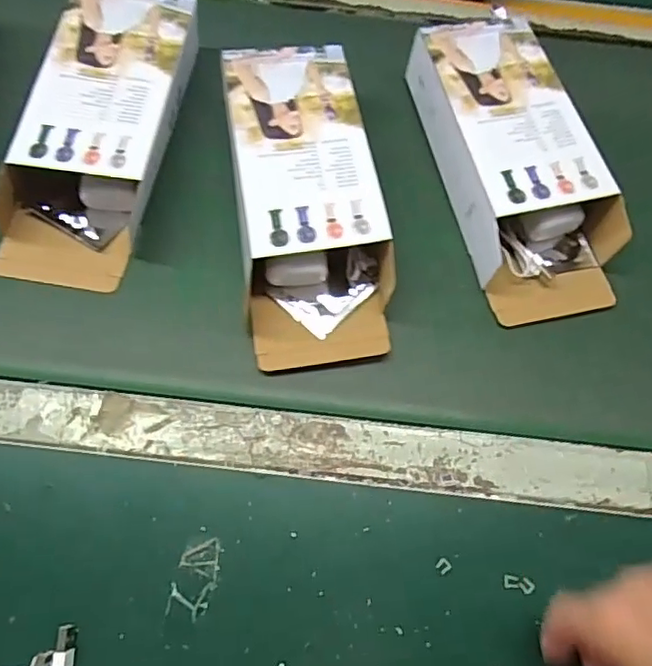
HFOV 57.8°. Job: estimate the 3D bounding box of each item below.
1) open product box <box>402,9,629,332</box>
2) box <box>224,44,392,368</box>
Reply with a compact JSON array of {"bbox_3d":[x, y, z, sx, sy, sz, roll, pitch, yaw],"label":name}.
[{"bbox_3d":[0.149,-0.139,0.466,0.102,0.052,0.251,-12,66,-8],"label":"open product box"},{"bbox_3d":[-0.015,-0.103,0.445,0.102,0.052,0.249,-6,66,-5],"label":"box"}]

